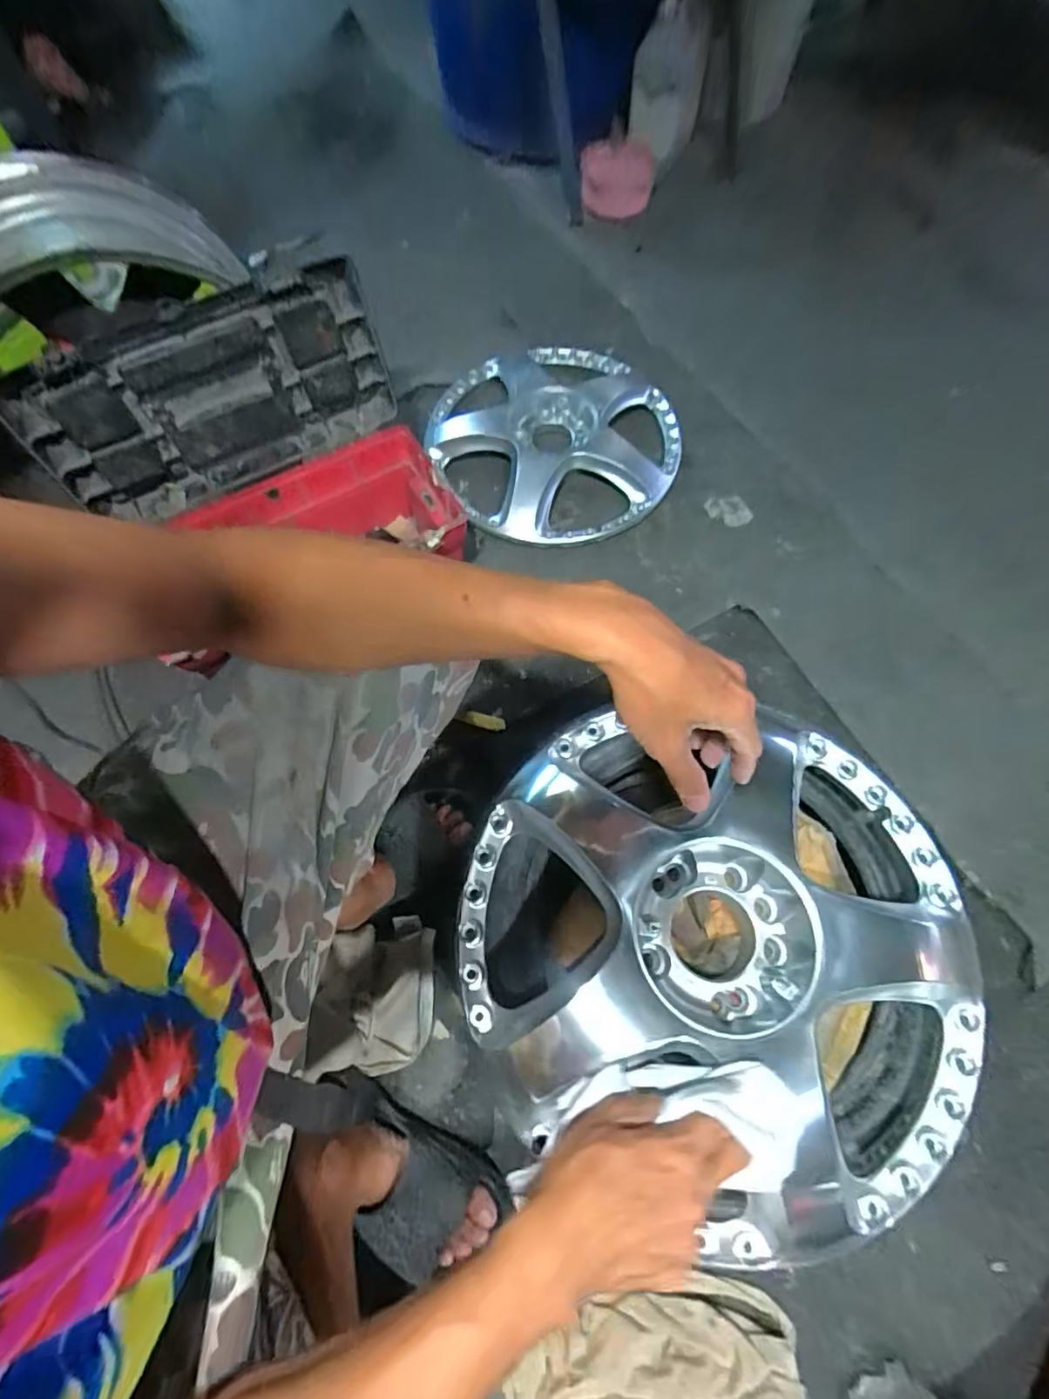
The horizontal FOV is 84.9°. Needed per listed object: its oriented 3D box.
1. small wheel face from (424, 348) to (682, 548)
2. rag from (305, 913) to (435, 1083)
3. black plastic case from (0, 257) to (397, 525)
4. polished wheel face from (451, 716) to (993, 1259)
[{"bbox_3d":[0.049,-0.459,0.995,0.405,0.069,0.427,0,67,0],"label":"small wheel face"},{"bbox_3d":[-0.167,0.335,0.652,0.108,0.096,0.158,2,67,1],"label":"rag"},{"bbox_3d":[-0.388,-0.380,0.732,0.433,0.209,0.075,-30,70,-12],"label":"black plastic case"},{"bbox_3d":[0.161,0.209,0.491,0.423,0.084,0.403,4,67,2],"label":"polished wheel face"}]

